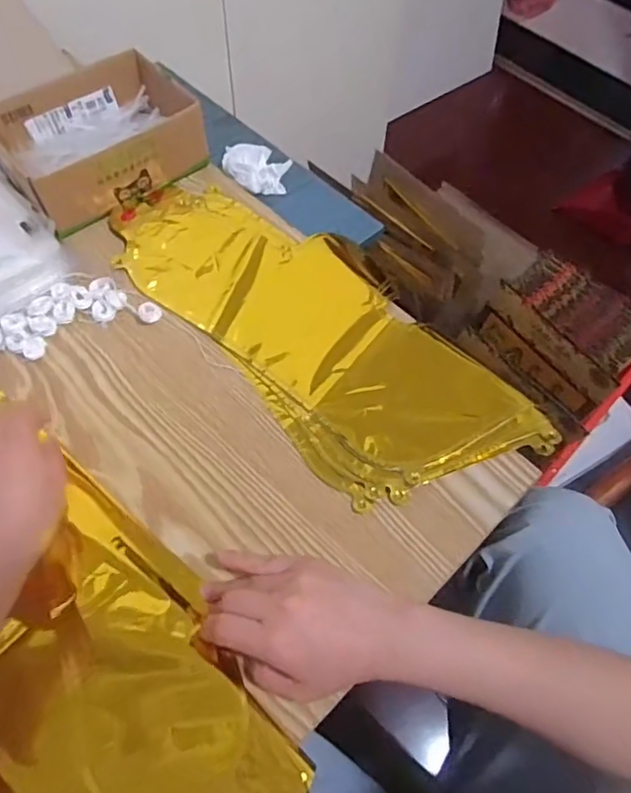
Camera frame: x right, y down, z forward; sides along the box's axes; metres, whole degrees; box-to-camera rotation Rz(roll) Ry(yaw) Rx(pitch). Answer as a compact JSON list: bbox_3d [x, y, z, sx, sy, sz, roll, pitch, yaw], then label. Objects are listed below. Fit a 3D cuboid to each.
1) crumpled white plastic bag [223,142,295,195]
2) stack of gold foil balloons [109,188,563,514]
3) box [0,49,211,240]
[{"bbox_3d":[-0.064,-0.251,0.634,0.073,0.018,0.070,16,58,-15],"label":"crumpled white plastic bag"},{"bbox_3d":[-0.006,-0.068,0.521,0.176,0.023,0.413,-38,70,-20],"label":"stack of gold foil balloons"},{"bbox_3d":[-0.220,-0.267,0.589,0.194,0.056,0.149,-34,69,-19],"label":"box"}]

